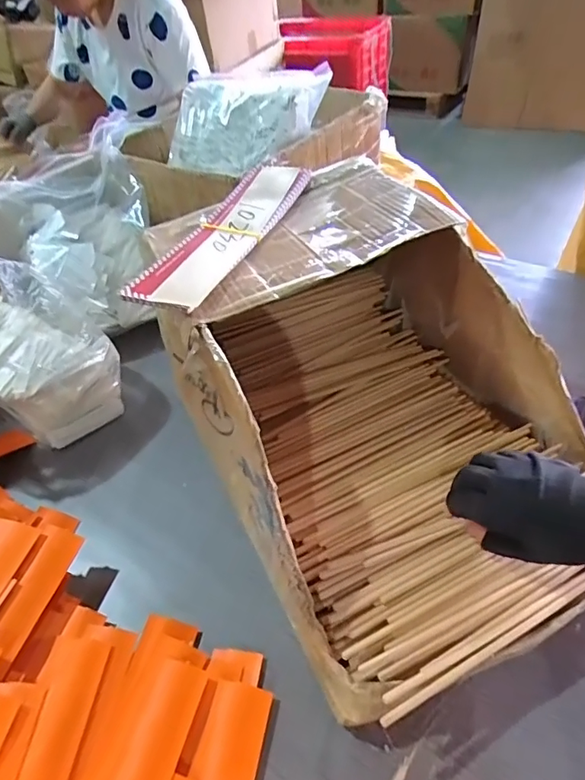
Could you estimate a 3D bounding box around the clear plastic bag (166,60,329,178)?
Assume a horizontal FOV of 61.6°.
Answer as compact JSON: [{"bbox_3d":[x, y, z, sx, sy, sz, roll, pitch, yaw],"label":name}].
[{"bbox_3d":[-0.078,-0.429,0.808,0.255,0.064,0.187,18,91,28],"label":"clear plastic bag"}]

